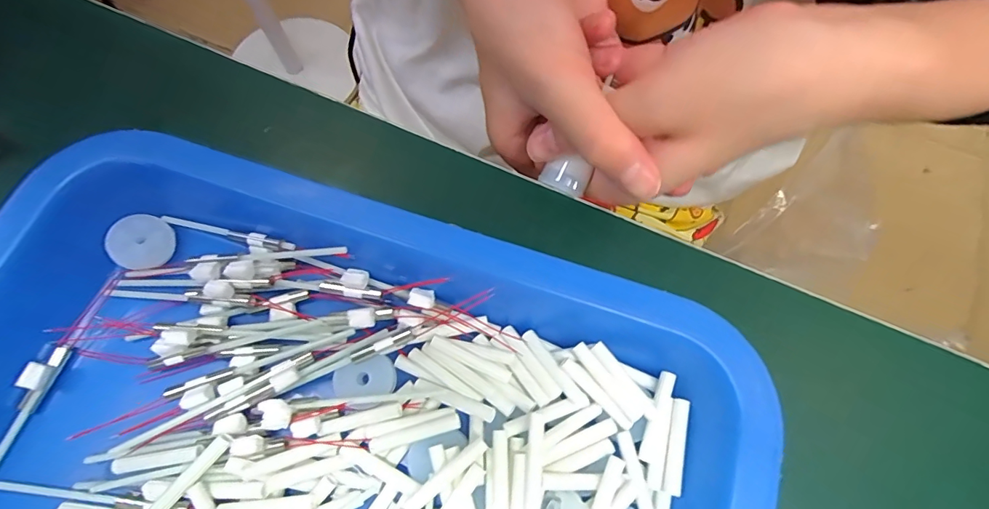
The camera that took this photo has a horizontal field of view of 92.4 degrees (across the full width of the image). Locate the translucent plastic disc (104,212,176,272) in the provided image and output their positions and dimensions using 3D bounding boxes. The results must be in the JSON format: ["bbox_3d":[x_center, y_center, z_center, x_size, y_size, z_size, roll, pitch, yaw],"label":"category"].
[{"bbox_3d":[-0.134,-0.005,0.180,0.021,0.004,0.021,0,89,-25],"label":"translucent plastic disc"}]

